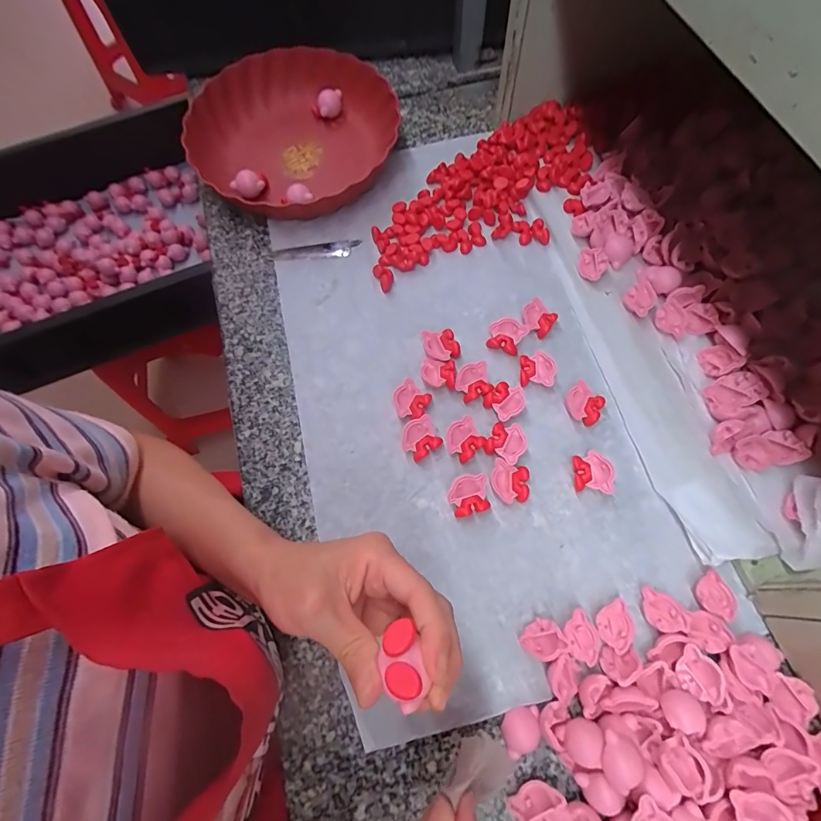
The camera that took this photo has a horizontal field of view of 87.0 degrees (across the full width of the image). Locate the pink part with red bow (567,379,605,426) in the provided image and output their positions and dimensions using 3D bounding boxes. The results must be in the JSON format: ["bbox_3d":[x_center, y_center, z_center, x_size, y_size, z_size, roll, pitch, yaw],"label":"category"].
[{"bbox_3d":[0.164,-0.006,0.407,0.033,0.015,0.035,31,73,13],"label":"pink part with red bow"}]

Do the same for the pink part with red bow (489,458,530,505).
[{"bbox_3d":[0.088,0.065,0.383,0.034,0.015,0.035,12,70,7],"label":"pink part with red bow"}]

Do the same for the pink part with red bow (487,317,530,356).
[{"bbox_3d":[0.096,-0.074,0.435,0.035,0.017,0.031,24,72,11],"label":"pink part with red bow"}]

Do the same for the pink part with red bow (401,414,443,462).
[{"bbox_3d":[0.008,0.027,0.397,0.034,0.015,0.033,-27,71,-8],"label":"pink part with red bow"}]

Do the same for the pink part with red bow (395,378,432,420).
[{"bbox_3d":[0.001,-0.009,0.410,0.032,0.012,0.034,-1,69,2],"label":"pink part with red bow"}]

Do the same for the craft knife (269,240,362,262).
[{"bbox_3d":[-0.109,-0.183,0.496,0.100,0.005,0.022,-5,69,0],"label":"craft knife"}]

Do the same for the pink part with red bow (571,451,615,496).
[{"bbox_3d":[0.160,0.055,0.384,0.033,0.017,0.035,7,70,5],"label":"pink part with red bow"}]

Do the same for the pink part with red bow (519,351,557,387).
[{"bbox_3d":[0.123,-0.039,0.421,0.033,0.015,0.033,6,70,4],"label":"pink part with red bow"}]

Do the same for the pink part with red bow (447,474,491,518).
[{"bbox_3d":[0.050,0.075,0.378,0.033,0.017,0.033,-9,69,-1],"label":"pink part with red bow"}]

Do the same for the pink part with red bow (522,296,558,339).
[{"bbox_3d":[0.130,-0.095,0.441,0.033,0.016,0.037,28,73,12],"label":"pink part with red bow"}]

